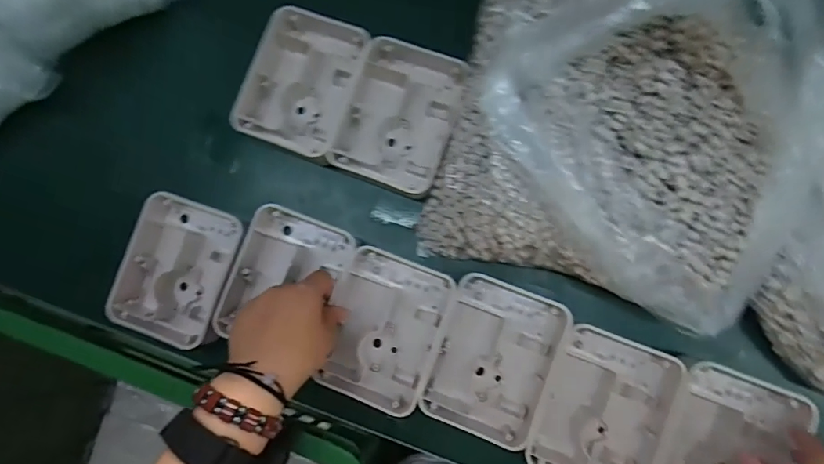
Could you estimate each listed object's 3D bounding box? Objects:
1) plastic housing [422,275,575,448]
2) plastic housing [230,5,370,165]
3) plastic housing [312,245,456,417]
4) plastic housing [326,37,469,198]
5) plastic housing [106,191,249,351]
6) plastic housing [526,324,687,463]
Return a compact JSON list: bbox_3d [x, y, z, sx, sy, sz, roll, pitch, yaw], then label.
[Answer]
[{"bbox_3d":[0.073,0.112,0.433,0.098,0.043,0.127,21,86,7],"label":"plastic housing"},{"bbox_3d":[-0.103,-0.144,0.470,0.100,0.042,0.133,21,86,7],"label":"plastic housing"},{"bbox_3d":[-0.026,0.088,0.444,0.100,0.038,0.128,19,86,7],"label":"plastic housing"},{"bbox_3d":[-0.007,-0.111,0.454,0.102,0.042,0.141,21,86,7],"label":"plastic housing"},{"bbox_3d":[-0.218,0.038,0.474,0.105,0.046,0.130,16,85,7],"label":"plastic housing"},{"bbox_3d":[0.161,0.155,0.418,0.101,0.040,0.132,21,86,7],"label":"plastic housing"}]

